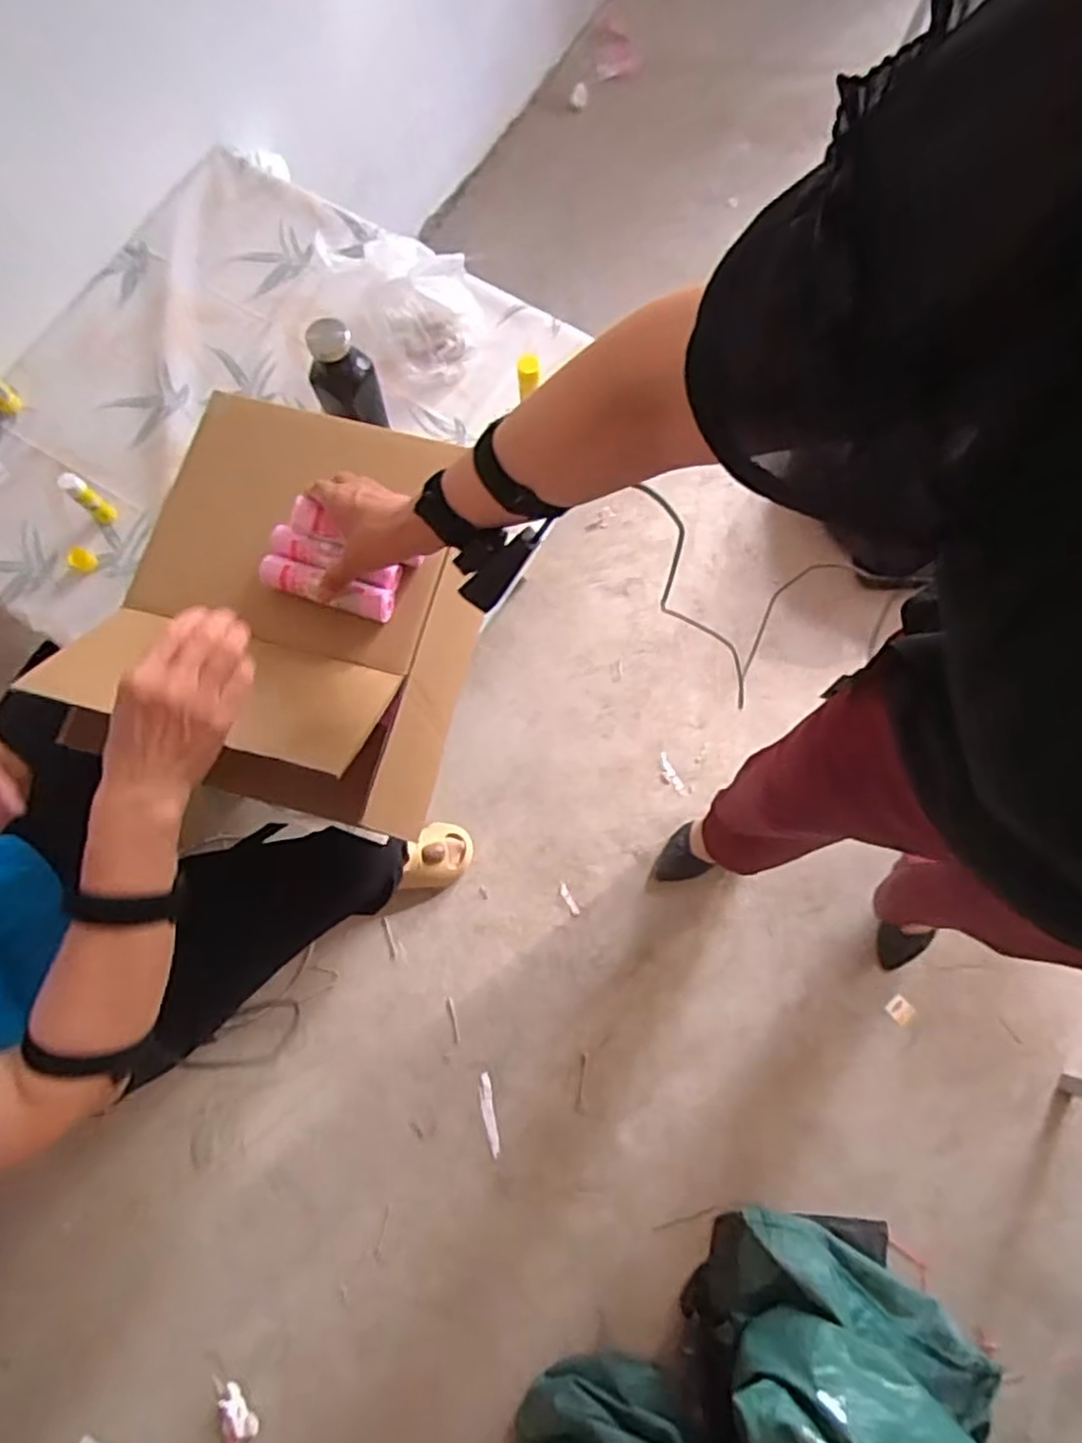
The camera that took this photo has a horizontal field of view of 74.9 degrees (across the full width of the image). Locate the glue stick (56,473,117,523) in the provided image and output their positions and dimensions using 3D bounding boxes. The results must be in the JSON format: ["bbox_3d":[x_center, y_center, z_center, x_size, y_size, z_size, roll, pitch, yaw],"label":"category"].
[{"bbox_3d":[-0.623,-0.308,0.971,0.026,0.089,0.028,0,74,1],"label":"glue stick"}]

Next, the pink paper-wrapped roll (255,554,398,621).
[{"bbox_3d":[-0.199,-0.125,0.654,0.126,0.024,0.034,17,76,4],"label":"pink paper-wrapped roll"}]

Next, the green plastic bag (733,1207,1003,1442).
[{"bbox_3d":[0.500,1.024,1.099,0.431,0.229,0.284,30,77,9],"label":"green plastic bag"}]

